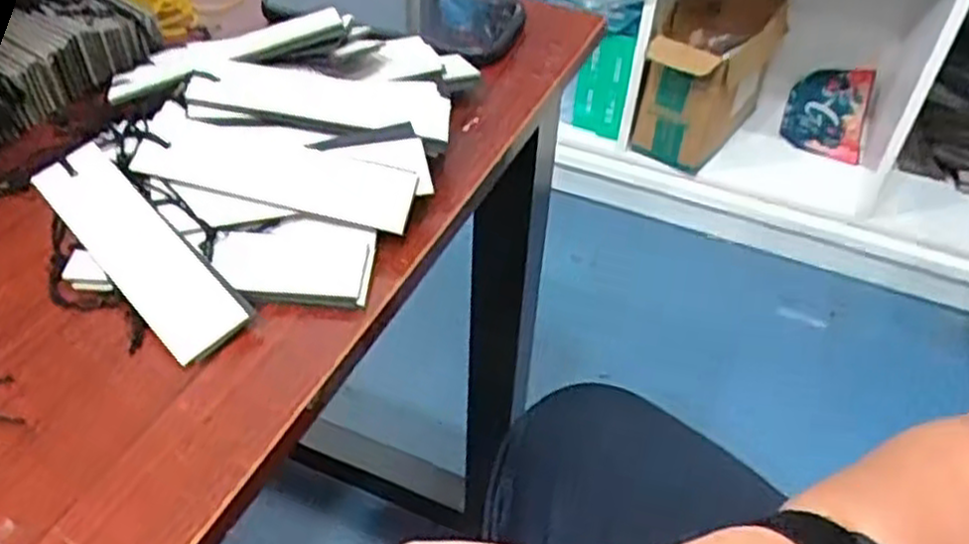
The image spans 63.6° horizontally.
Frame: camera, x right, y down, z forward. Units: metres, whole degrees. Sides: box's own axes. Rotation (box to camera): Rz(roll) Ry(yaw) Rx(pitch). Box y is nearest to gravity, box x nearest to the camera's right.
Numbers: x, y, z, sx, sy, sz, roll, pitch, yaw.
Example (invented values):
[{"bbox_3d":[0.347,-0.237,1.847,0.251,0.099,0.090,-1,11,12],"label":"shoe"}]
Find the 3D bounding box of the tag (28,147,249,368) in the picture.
[{"bbox_3d":[-0.151,-0.013,0.340,0.033,0.004,0.128,-41,67,-18],"label":"tag"}]

